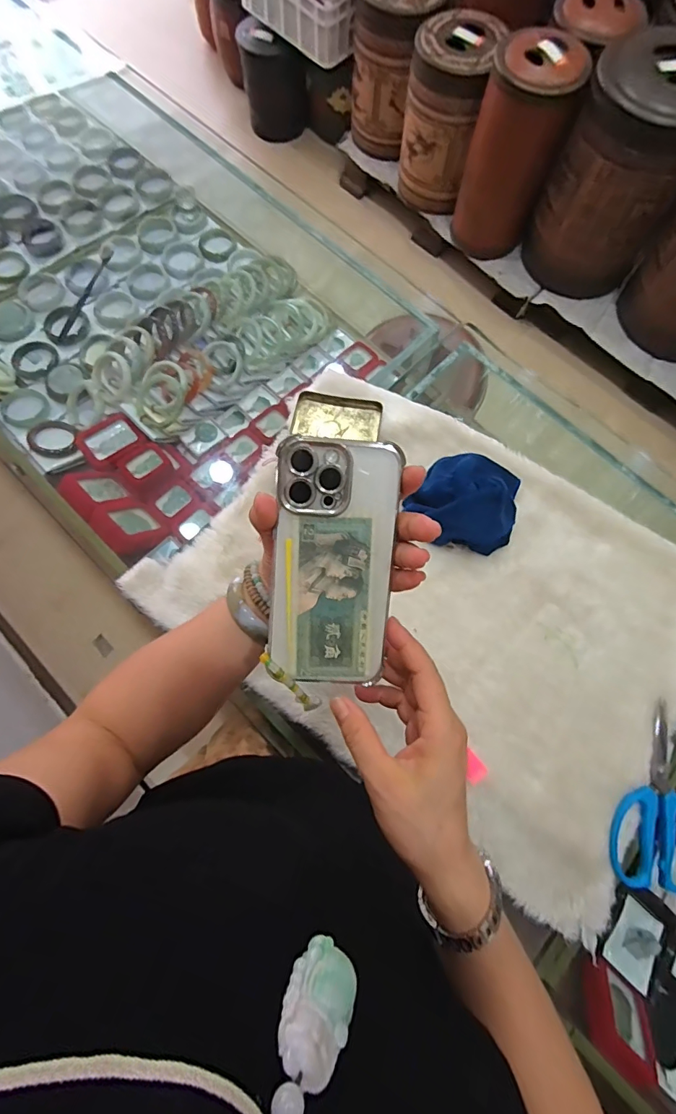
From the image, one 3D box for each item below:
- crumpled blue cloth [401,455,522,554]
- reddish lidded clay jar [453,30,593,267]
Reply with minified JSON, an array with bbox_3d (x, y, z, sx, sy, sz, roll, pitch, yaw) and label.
[{"bbox_3d":[0.152,-0.072,0.543,0.133,0.049,0.117,12,75,2],"label":"crumpled blue cloth"},{"bbox_3d":[0.544,-1.267,1.421,0.247,0.518,0.249,18,76,4],"label":"reddish lidded clay jar"}]

